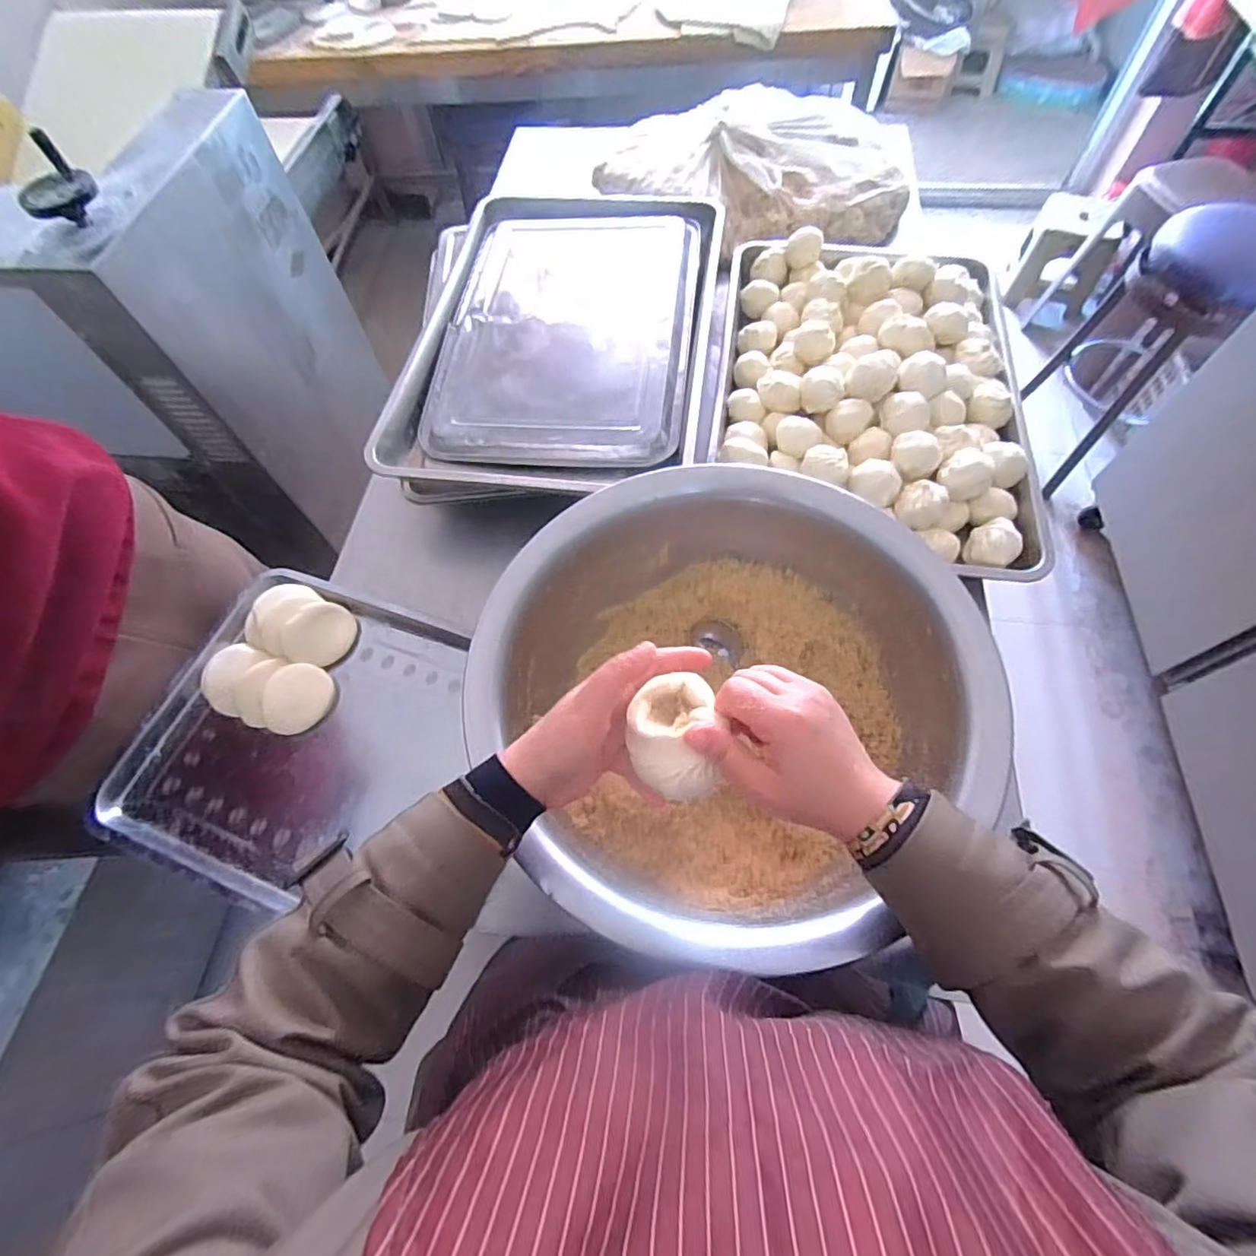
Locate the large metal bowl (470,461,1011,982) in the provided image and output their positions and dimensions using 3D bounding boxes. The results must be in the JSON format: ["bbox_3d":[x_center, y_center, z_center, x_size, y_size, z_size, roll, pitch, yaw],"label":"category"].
[{"bbox_3d":[0.085,0.062,0.549,0.421,0.141,0.404,-1,63,2],"label":"large metal bowl"}]

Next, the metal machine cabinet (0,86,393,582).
[{"bbox_3d":[-1.016,-0.557,1.305,0.682,0.776,0.591,6,64,6],"label":"metal machine cabinet"}]

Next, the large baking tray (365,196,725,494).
[{"bbox_3d":[-0.087,-0.423,0.828,0.401,0.041,0.586,5,64,5],"label":"large baking tray"}]

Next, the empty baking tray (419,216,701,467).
[{"bbox_3d":[-0.083,-0.425,0.828,0.337,0.030,0.469,5,64,5],"label":"empty baking tray"}]

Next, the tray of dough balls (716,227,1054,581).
[{"bbox_3d":[0.321,-0.346,0.784,0.365,0.078,0.547,5,64,5],"label":"tray of dough balls"}]

